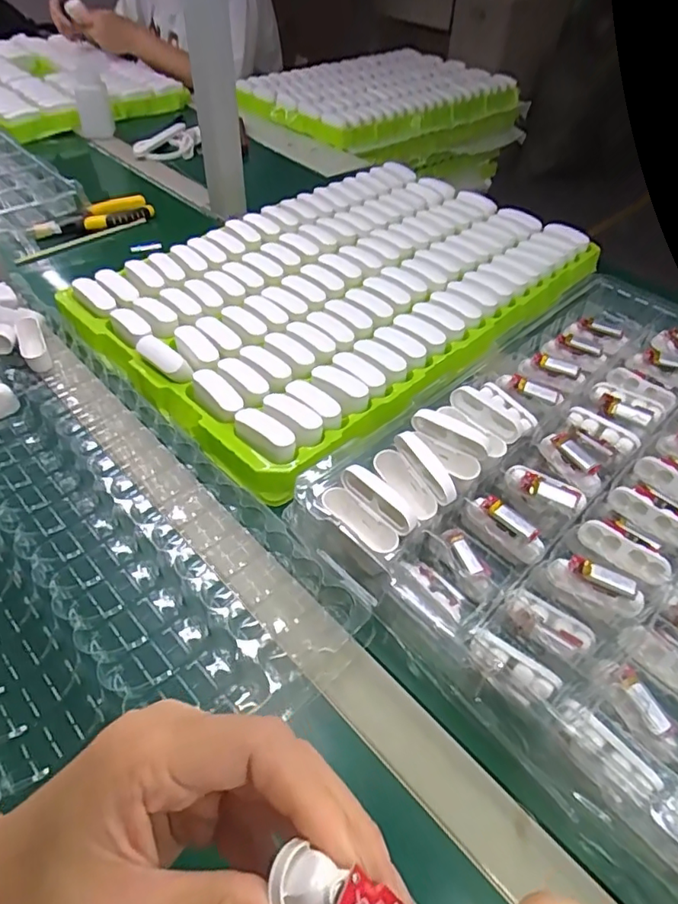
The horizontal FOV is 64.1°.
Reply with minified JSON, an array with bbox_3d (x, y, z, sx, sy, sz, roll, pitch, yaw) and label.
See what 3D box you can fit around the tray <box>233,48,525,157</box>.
[{"bbox_3d":[0.091,-0.762,1.172,0.557,0.078,0.357,-28,53,-26],"label":"tray"}]

